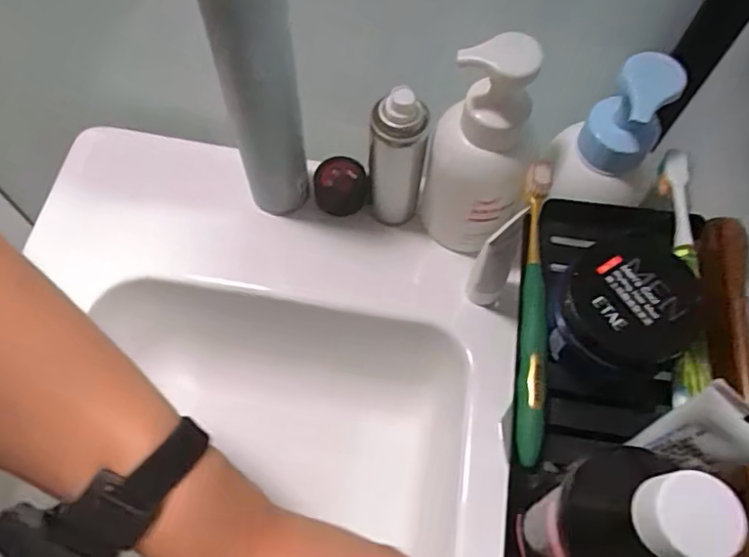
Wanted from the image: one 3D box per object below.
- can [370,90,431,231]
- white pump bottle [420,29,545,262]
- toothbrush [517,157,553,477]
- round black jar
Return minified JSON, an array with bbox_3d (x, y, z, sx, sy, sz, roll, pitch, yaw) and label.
[{"bbox_3d":[0.017,-0.089,0.461,0.040,0.146,0.031,0,66,-3],"label":"can"},{"bbox_3d":[0.072,-0.083,0.431,0.063,0.199,0.062,6,66,0],"label":"white pump bottle"},{"bbox_3d":[0.092,0.013,0.338,0.018,0.020,0.180,7,66,0],"label":"toothbrush"},{"bbox_3d":[0.130,0.019,0.319,0.063,0.060,0.061,1,66,-2],"label":"round black jar"}]

